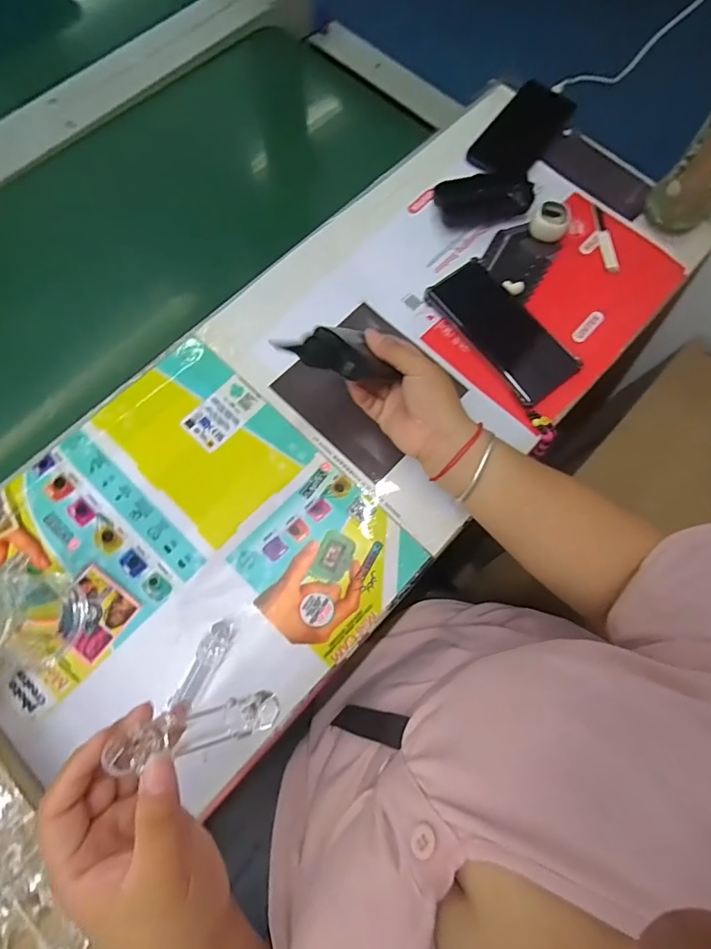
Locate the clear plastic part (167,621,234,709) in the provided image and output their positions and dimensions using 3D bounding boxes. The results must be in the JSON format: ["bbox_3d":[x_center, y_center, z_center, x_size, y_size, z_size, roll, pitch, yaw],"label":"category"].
[{"bbox_3d":[-0.125,0.156,0.387,0.018,0.017,0.073,27,75,6],"label":"clear plastic part"}]

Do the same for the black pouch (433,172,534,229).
[{"bbox_3d":[0.146,-0.313,0.528,0.107,0.021,0.056,-16,75,-6],"label":"black pouch"}]

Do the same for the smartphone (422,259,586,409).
[{"bbox_3d":[0.153,-0.152,0.485,0.073,0.014,0.160,-37,78,-11],"label":"smartphone"}]

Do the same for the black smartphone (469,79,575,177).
[{"bbox_3d":[0.205,-0.419,0.564,0.071,0.007,0.164,36,76,8],"label":"black smartphone"}]

